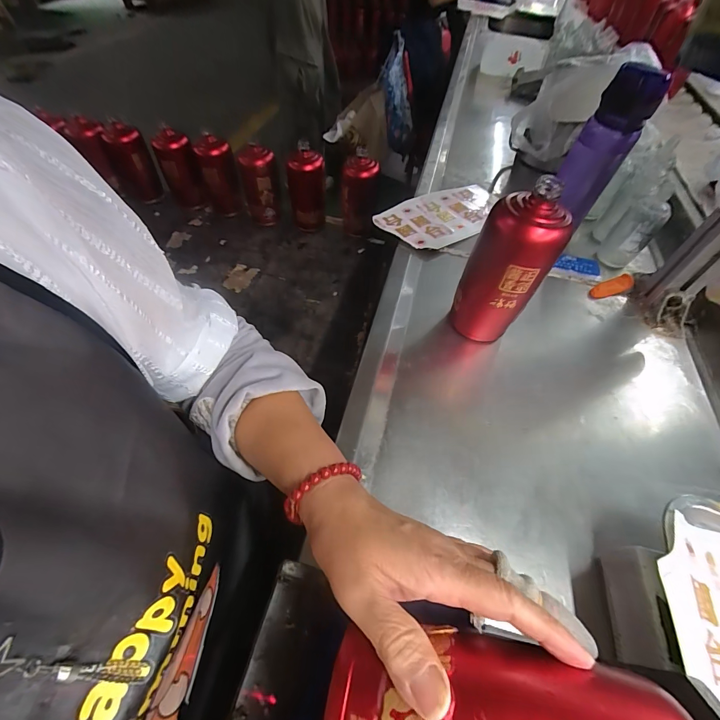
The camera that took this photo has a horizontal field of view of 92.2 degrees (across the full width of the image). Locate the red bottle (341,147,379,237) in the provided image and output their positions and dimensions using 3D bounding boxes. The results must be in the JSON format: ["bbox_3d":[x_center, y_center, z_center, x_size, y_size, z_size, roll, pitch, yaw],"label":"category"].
[{"bbox_3d":[-0.001,-0.372,0.798,0.081,0.183,0.068,-1,54,-2],"label":"red bottle"}]

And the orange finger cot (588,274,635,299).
[{"bbox_3d":[0.389,-0.111,0.534,0.080,0.015,0.027,-16,56,-12],"label":"orange finger cot"}]

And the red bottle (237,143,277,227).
[{"bbox_3d":[-0.231,-0.401,0.815,0.079,0.170,0.068,-13,55,-10],"label":"red bottle"}]

